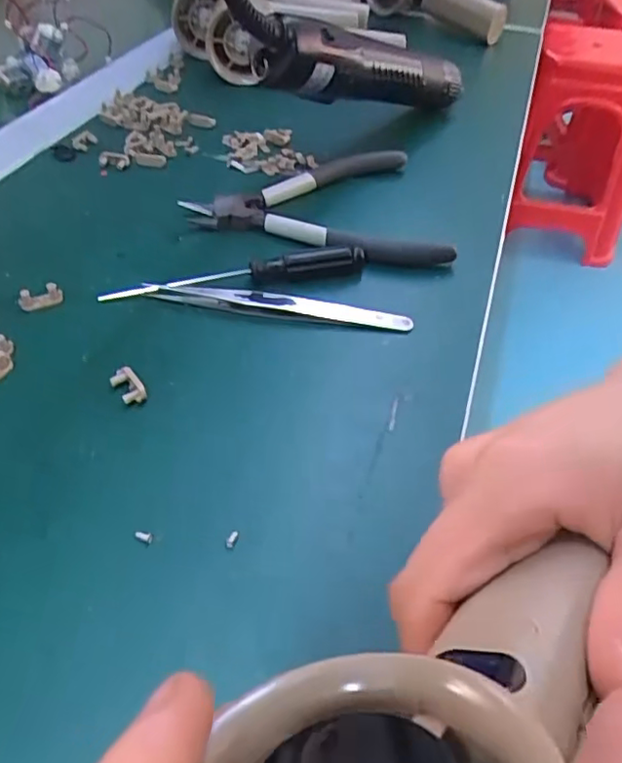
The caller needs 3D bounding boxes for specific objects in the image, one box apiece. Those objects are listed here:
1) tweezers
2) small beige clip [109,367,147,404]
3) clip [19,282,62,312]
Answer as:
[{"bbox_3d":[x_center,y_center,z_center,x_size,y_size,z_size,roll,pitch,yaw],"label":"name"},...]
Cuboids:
[{"bbox_3d":[-0.015,-0.036,0.295,0.127,0.010,0.011,6,46,1],"label":"tweezers"},{"bbox_3d":[-0.077,0.002,0.255,0.010,0.007,0.018,-27,54,-27],"label":"small beige clip"},{"bbox_3d":[-0.128,-0.040,0.289,0.020,0.010,0.007,-20,51,-22],"label":"clip"}]

